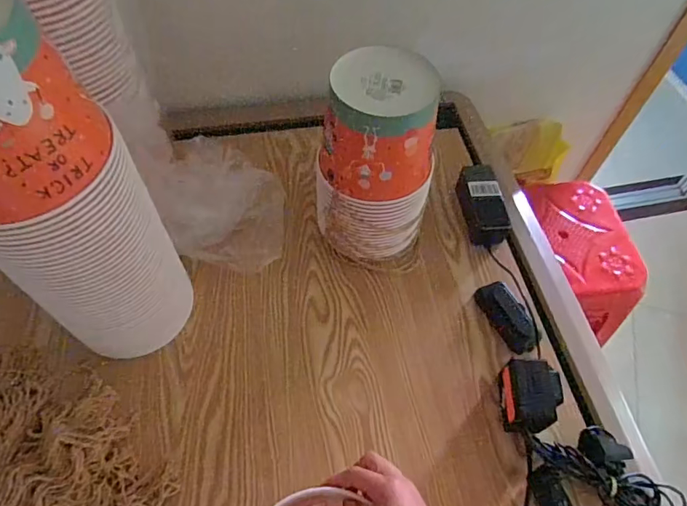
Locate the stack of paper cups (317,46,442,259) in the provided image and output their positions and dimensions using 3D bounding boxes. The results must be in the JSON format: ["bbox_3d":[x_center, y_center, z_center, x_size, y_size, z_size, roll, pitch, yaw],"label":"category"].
[{"bbox_3d":[0.042,-0.112,0.658,0.144,0.265,0.139,-17,59,-13],"label":"stack of paper cups"}]

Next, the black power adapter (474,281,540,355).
[{"bbox_3d":[0.235,0.089,0.681,0.046,0.027,0.111,-18,60,-13],"label":"black power adapter"}]

